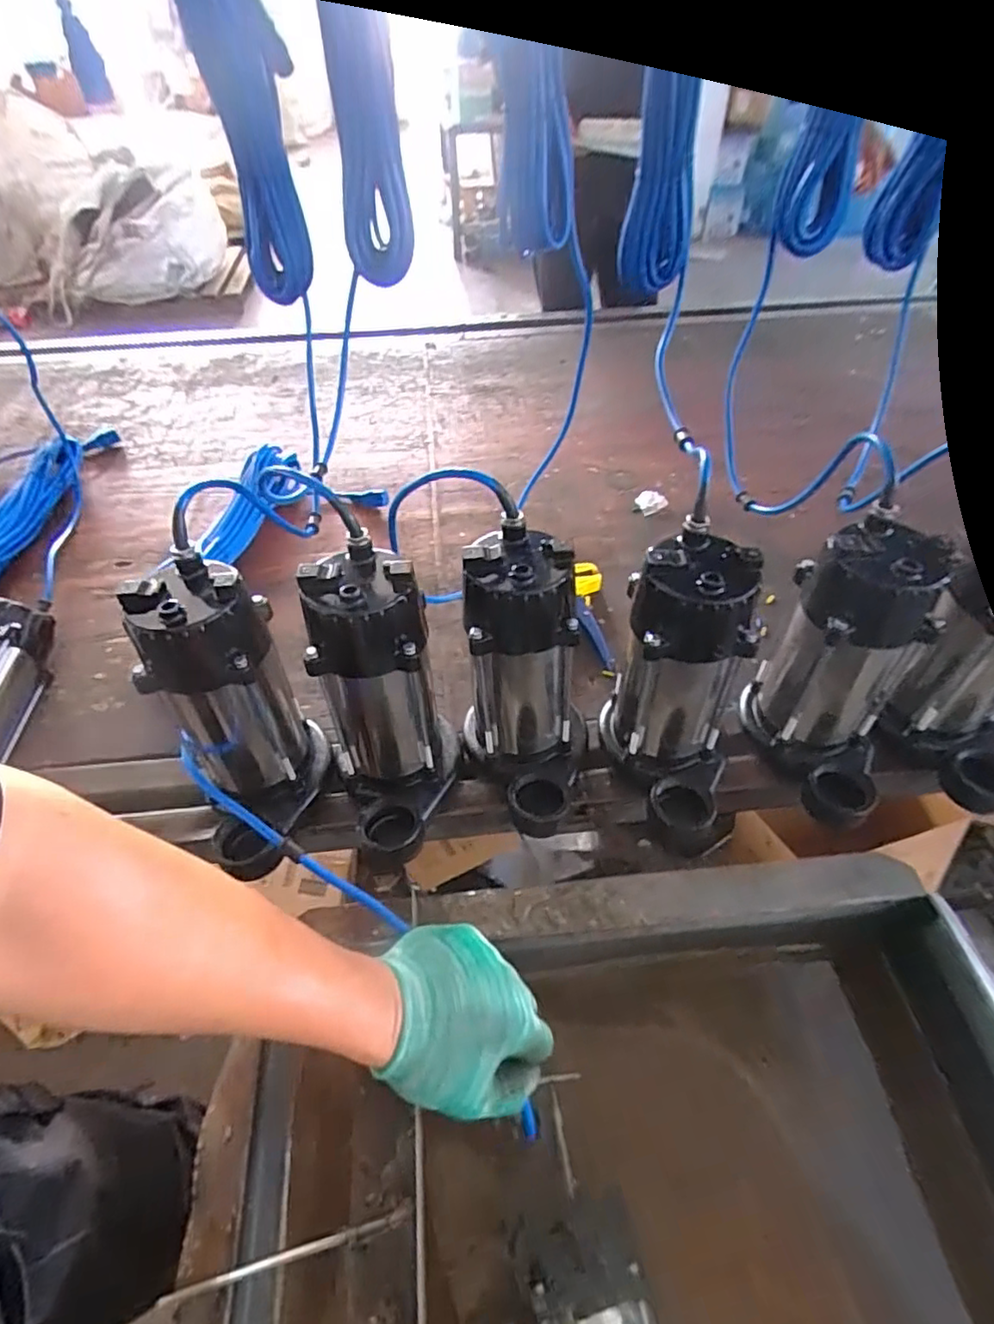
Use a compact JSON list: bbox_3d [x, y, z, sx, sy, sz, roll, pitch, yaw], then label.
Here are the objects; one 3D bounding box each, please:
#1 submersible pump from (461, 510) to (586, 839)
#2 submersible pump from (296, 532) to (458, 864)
[{"bbox_3d":[0.022,0.026,0.530,0.108,0.228,0.152,1,49,2],"label":"submersible pump"},{"bbox_3d":[-0.094,0.043,0.526,0.108,0.236,0.161,-14,50,-10],"label":"submersible pump"}]

